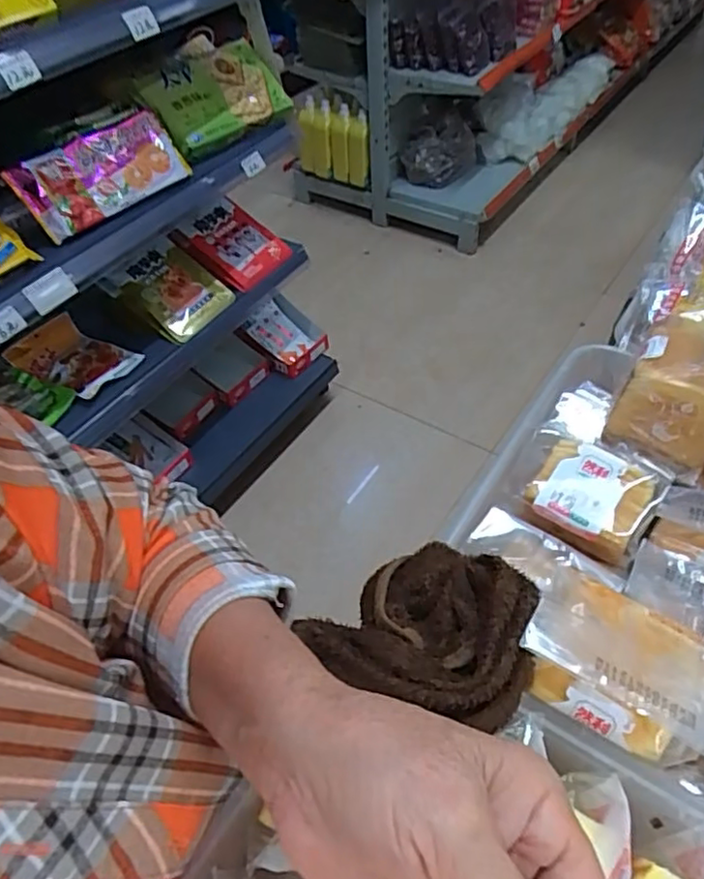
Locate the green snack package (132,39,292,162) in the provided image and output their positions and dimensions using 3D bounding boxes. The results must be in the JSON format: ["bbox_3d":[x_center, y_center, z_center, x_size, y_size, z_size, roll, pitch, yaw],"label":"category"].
[{"bbox_3d":[-0.172,-0.435,0.807,0.183,0.098,0.039,-33,55,-21],"label":"green snack package"}]

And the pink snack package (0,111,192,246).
[{"bbox_3d":[-0.291,-0.312,0.739,0.032,0.085,0.197,35,60,29],"label":"pink snack package"}]

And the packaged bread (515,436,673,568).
[{"bbox_3d":[0.155,0.033,0.404,0.079,0.032,0.075,19,54,20],"label":"packaged bread"}]

